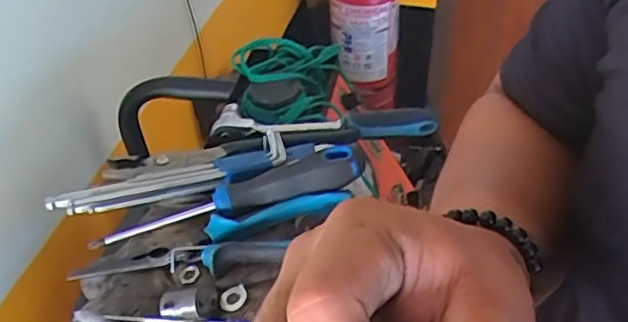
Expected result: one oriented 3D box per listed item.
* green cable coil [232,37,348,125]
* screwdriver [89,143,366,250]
[{"bbox_3d":[-0.019,-0.075,0.579,0.101,0.035,0.118,-8,43,-5],"label":"green cable coil"},{"bbox_3d":[-0.063,0.027,0.449,0.203,0.024,0.024,-17,40,4],"label":"screwdriver"}]

